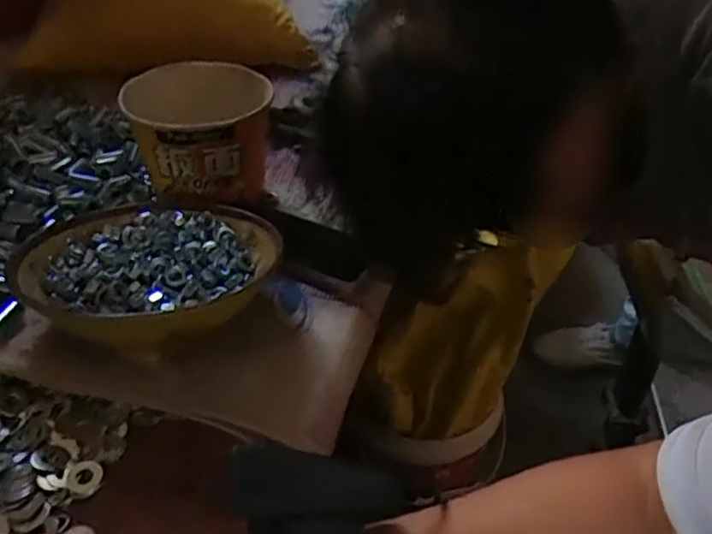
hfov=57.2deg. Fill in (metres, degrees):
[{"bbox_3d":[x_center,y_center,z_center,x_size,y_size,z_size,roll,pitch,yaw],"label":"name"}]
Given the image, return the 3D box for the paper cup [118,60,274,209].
[{"bbox_3d":[-0.155,-0.133,0.662,0.135,0.100,0.134,-1,38,-2],"label":"paper cup"}]

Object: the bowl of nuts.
[{"bbox_3d":[-0.158,0.005,0.508,0.182,0.056,0.167,0,38,0],"label":"bowl of nuts"}]

